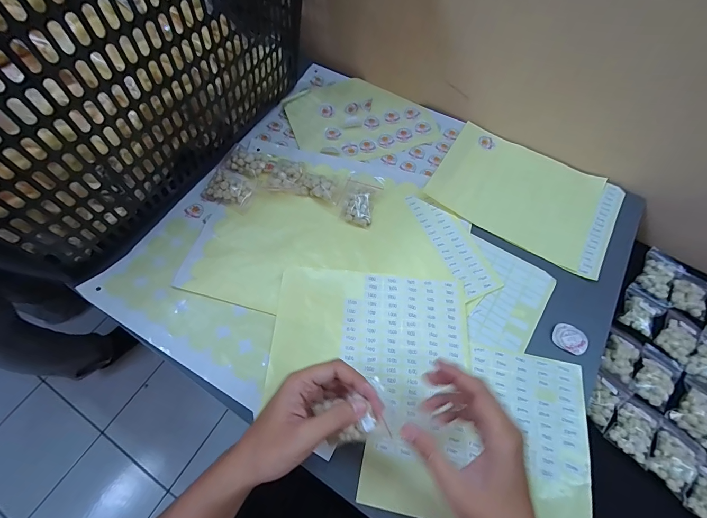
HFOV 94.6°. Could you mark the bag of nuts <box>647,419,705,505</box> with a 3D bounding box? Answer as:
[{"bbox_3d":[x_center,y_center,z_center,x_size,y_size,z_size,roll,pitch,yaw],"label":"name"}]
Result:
[{"bbox_3d":[0.356,0.219,0.359,0.047,0.015,0.068,39,69,16],"label":"bag of nuts"}]

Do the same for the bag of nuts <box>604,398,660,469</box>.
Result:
[{"bbox_3d":[0.320,0.195,0.370,0.042,0.009,0.059,38,69,16],"label":"bag of nuts"}]

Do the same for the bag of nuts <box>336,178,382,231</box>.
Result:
[{"bbox_3d":[0.006,-0.074,0.424,0.046,0.015,0.058,17,65,7],"label":"bag of nuts"}]

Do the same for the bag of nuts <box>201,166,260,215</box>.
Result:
[{"bbox_3d":[-0.160,-0.095,0.428,0.071,0.015,0.052,25,66,11],"label":"bag of nuts"}]

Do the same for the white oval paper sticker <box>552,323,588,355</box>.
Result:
[{"bbox_3d":[0.236,0.086,0.355,0.034,0.004,0.028,27,66,12],"label":"white oval paper sticker"}]

